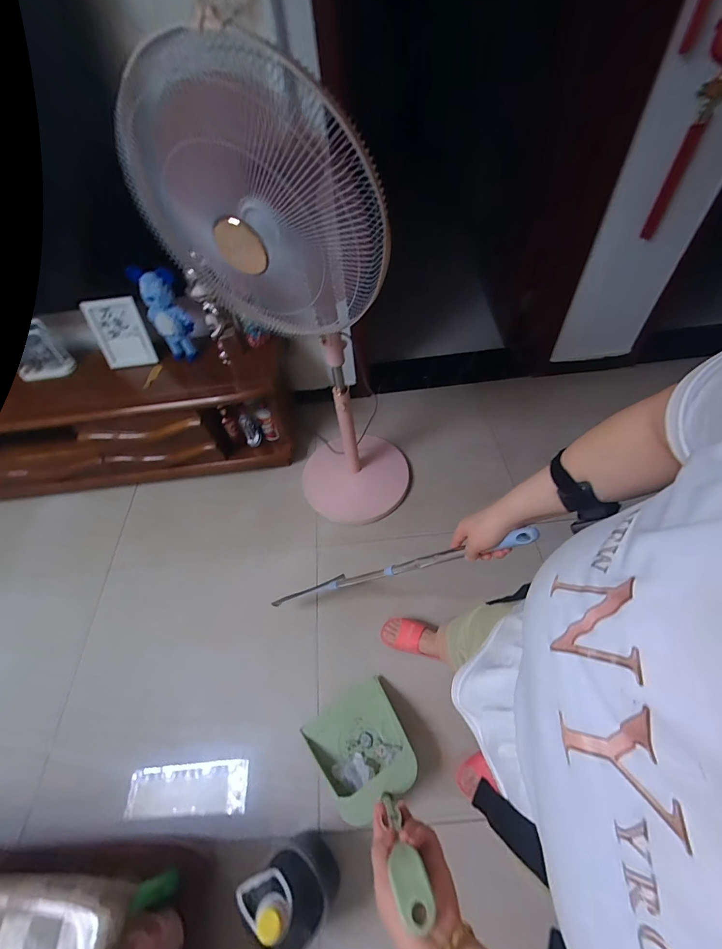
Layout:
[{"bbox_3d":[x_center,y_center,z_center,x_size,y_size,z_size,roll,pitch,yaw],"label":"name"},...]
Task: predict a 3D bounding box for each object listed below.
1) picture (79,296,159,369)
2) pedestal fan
[{"bbox_3d":[-0.904,-0.531,1.442,0.211,0.242,0.017,-6,27,4],"label":"picture"},{"bbox_3d":[-0.106,-0.344,1.098,0.516,1.209,0.400,21,59,18],"label":"pedestal fan"}]

